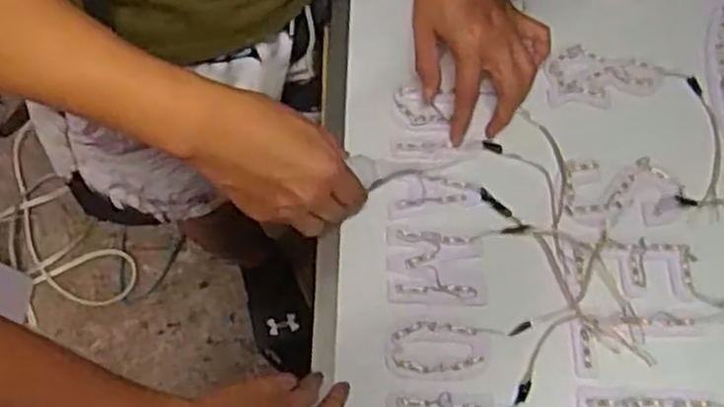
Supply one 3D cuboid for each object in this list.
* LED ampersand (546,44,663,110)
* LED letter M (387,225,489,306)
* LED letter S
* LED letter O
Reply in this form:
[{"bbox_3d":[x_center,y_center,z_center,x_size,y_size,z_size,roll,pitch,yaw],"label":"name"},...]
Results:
[{"bbox_3d":[0.230,-0.122,0.708,0.108,0.007,0.063,0,64,-1],"label":"LED ampersand"},{"bbox_3d":[0.062,0.052,0.622,0.079,0.004,0.068,1,64,0],"label":"LED letter M"},{"bbox_3d":[0.231,-0.011,0.654,0.101,0.004,0.065,2,64,0],"label":"LED letter S"},{"bbox_3d":[0.061,0.116,0.593,0.084,0.004,0.051,-1,64,-1],"label":"LED letter O"}]

